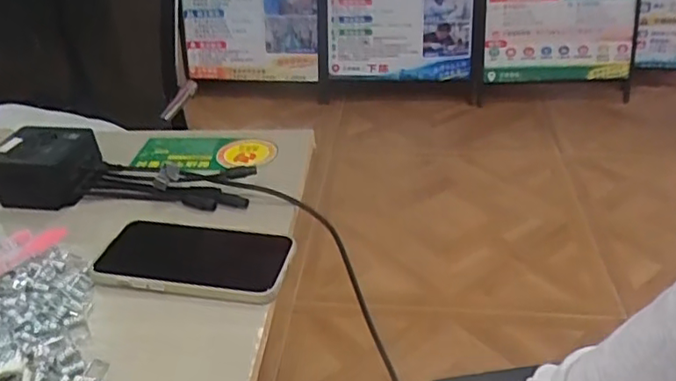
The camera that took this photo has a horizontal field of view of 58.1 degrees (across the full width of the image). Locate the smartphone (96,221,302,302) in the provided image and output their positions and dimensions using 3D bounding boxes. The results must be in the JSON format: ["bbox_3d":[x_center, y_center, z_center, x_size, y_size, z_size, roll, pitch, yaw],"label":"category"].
[{"bbox_3d":[-0.116,0.054,0.481,0.157,0.015,0.075,5,33,10],"label":"smartphone"}]

